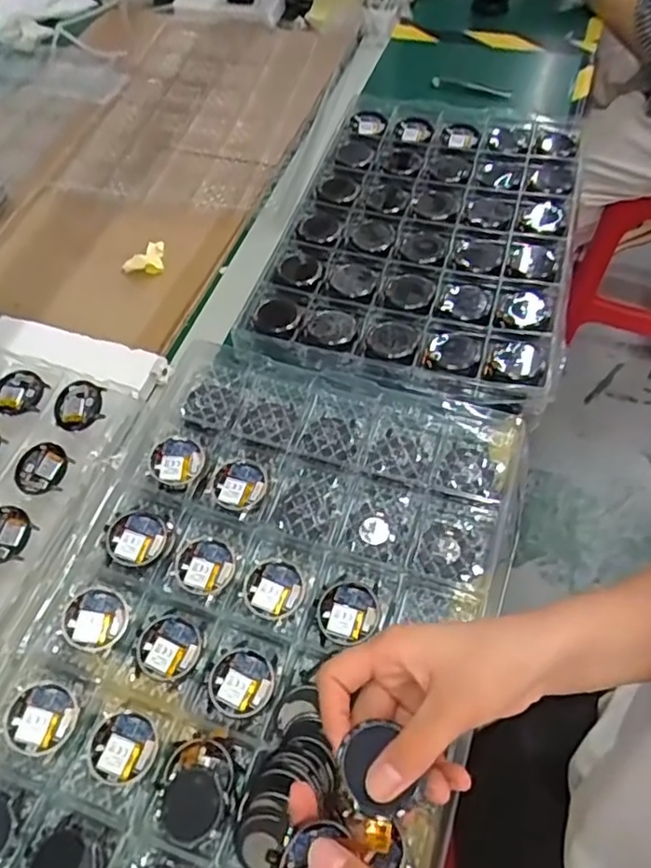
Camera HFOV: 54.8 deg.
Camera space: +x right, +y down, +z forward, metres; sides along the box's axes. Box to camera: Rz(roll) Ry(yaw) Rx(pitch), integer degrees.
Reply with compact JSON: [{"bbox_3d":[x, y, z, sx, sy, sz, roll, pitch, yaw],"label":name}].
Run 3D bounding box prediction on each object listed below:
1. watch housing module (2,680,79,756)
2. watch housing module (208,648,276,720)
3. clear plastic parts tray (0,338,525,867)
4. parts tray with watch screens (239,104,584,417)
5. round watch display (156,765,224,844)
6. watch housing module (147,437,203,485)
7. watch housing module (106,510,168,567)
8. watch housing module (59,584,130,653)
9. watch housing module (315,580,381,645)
[{"bbox_3d":[-0.188,0.188,0.416,0.042,0.014,0.043,2,57,5],"label":"watch housing module"},{"bbox_3d":[-0.057,0.171,0.433,0.044,0.006,0.044,27,62,19],"label":"watch housing module"},{"bbox_3d":[-0.050,0.135,0.442,0.308,0.030,0.442,12,58,11],"label":"clear plastic parts tray"},{"bbox_3d":[0.112,-0.229,0.683,0.294,0.018,0.428,13,59,11],"label":"parts tray with watch screens"},{"bbox_3d":[-0.084,0.228,0.387,0.041,0.008,0.039,-4,67,9],"label":"round watch display"},{"bbox_3d":[-0.123,0.022,0.518,0.042,0.013,0.040,-38,63,-20],"label":"watch housing module"},{"bbox_3d":[-0.146,0.080,0.485,0.042,0.011,0.043,19,60,15],"label":"watch housing module"},{"bbox_3d":[-0.165,0.133,0.453,0.043,0.013,0.043,15,59,13],"label":"watch housing module"},{"bbox_3d":[0.016,0.128,0.452,0.044,0.010,0.043,-40,63,-21],"label":"watch housing module"}]

